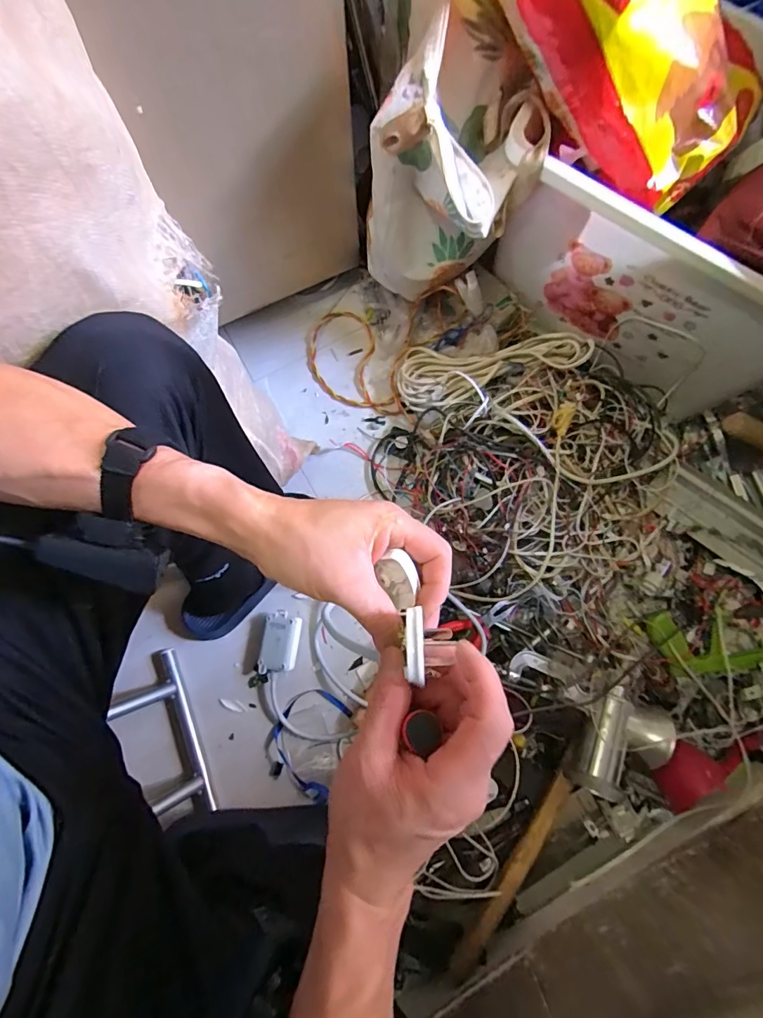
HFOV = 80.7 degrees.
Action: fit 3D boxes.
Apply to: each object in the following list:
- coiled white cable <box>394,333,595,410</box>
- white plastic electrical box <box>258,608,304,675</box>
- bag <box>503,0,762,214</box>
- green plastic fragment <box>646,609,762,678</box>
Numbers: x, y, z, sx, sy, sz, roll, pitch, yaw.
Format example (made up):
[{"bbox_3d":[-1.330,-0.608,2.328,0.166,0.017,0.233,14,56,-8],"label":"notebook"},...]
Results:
[{"bbox_3d":[0.178,-0.241,0.751,0.310,0.046,0.118,-9,76,18],"label":"coiled white cable"},{"bbox_3d":[-0.156,0.207,0.699,0.059,0.032,0.090,7,77,2],"label":"white plastic electrical box"},{"bbox_3d":[0.248,-0.529,0.480,0.428,0.134,0.180,24,75,-35],"label":"bag"},{"bbox_3d":[0.489,0.195,0.660,0.166,0.019,0.089,-5,62,6],"label":"green plastic fragment"}]

